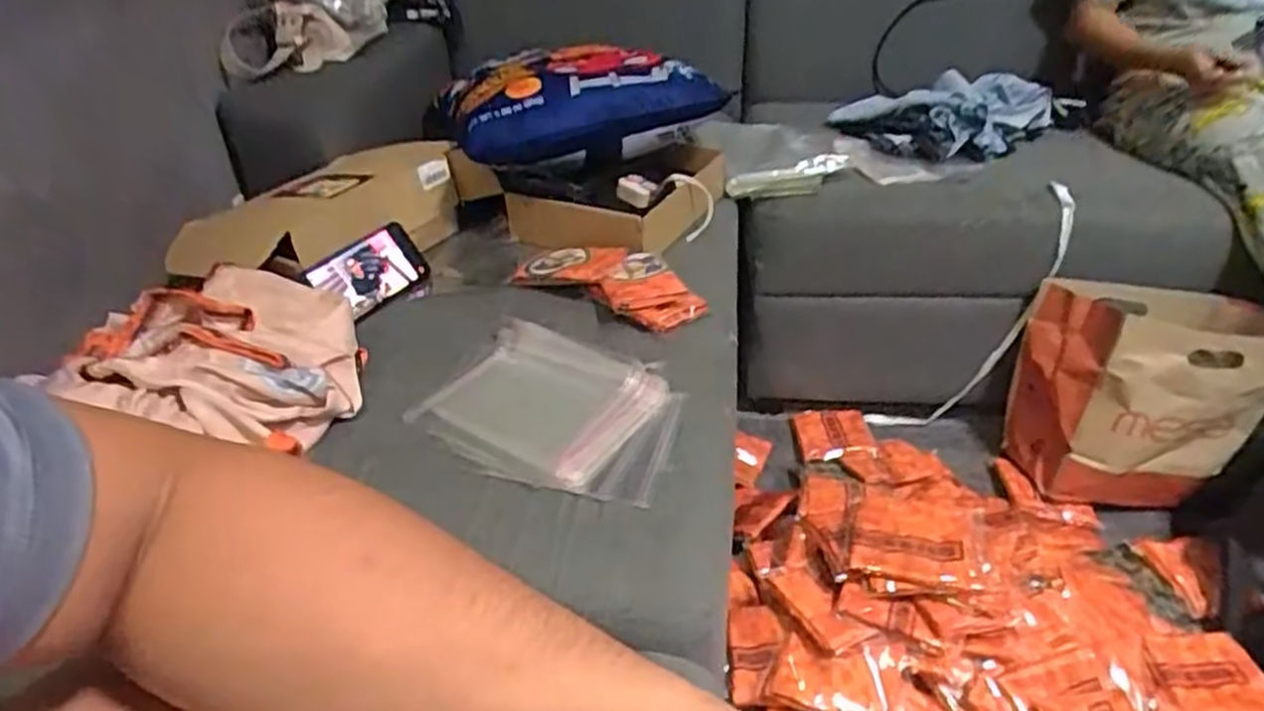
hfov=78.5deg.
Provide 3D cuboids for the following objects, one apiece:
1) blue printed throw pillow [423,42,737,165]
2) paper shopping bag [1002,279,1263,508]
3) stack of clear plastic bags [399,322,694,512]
[{"bbox_3d":[-0.094,-0.376,1.108,0.388,0.099,0.286,-11,36,-12],"label":"blue printed throw pillow"},{"bbox_3d":[0.738,0.059,1.122,0.299,0.252,0.186,3,36,7],"label":"paper shopping bag"},{"bbox_3d":[-0.074,0.048,0.740,0.244,0.020,0.181,14,38,21],"label":"stack of clear plastic bags"}]

